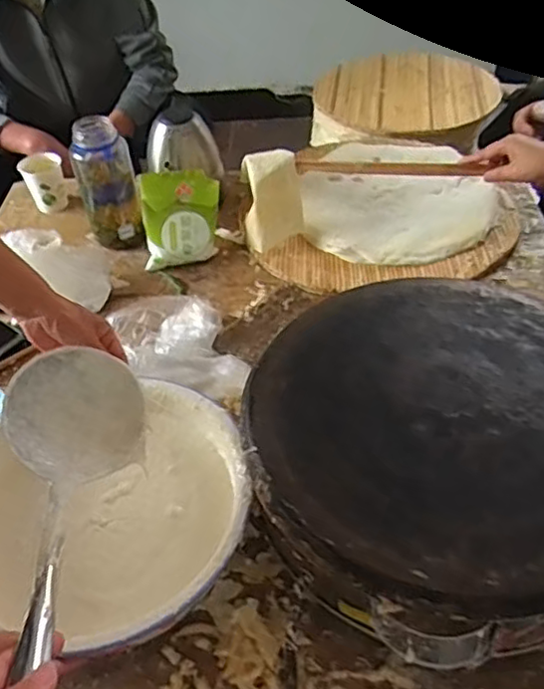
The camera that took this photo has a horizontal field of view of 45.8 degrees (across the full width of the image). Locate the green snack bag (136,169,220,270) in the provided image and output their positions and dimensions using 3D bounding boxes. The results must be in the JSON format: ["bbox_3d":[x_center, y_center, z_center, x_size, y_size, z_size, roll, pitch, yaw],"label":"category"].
[{"bbox_3d":[-0.136,-0.188,0.968,0.120,0.130,0.051,-9,44,-4],"label":"green snack bag"}]

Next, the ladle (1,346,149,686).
[{"bbox_3d":[-0.147,0.139,0.419,0.101,0.069,0.371,-7,36,-2],"label":"ladle"}]

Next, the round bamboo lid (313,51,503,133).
[{"bbox_3d":[0.286,-0.538,1.364,0.373,0.023,0.338,-27,48,-21],"label":"round bamboo lid"}]

